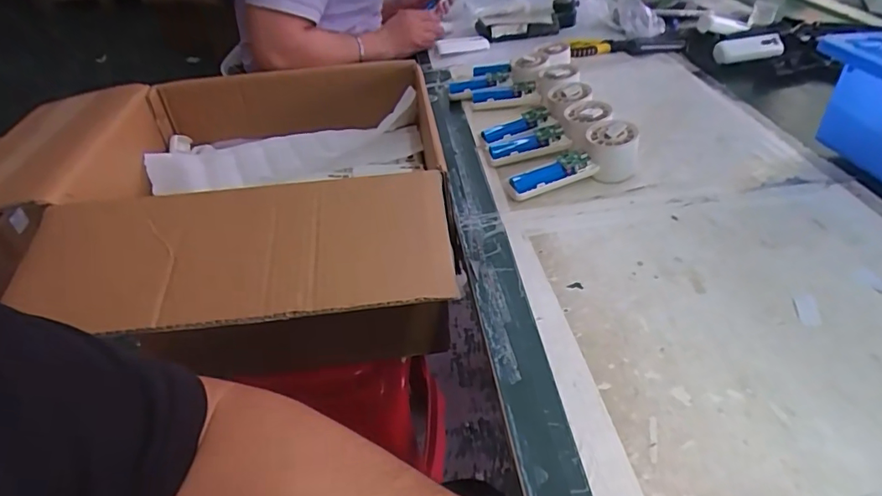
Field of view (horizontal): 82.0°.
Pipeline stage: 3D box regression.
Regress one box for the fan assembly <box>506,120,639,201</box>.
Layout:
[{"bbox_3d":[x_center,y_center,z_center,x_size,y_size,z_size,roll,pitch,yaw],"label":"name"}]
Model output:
[{"bbox_3d":[0.149,-0.097,0.589,0.149,0.057,0.048,-21,40,3],"label":"fan assembly"}]

